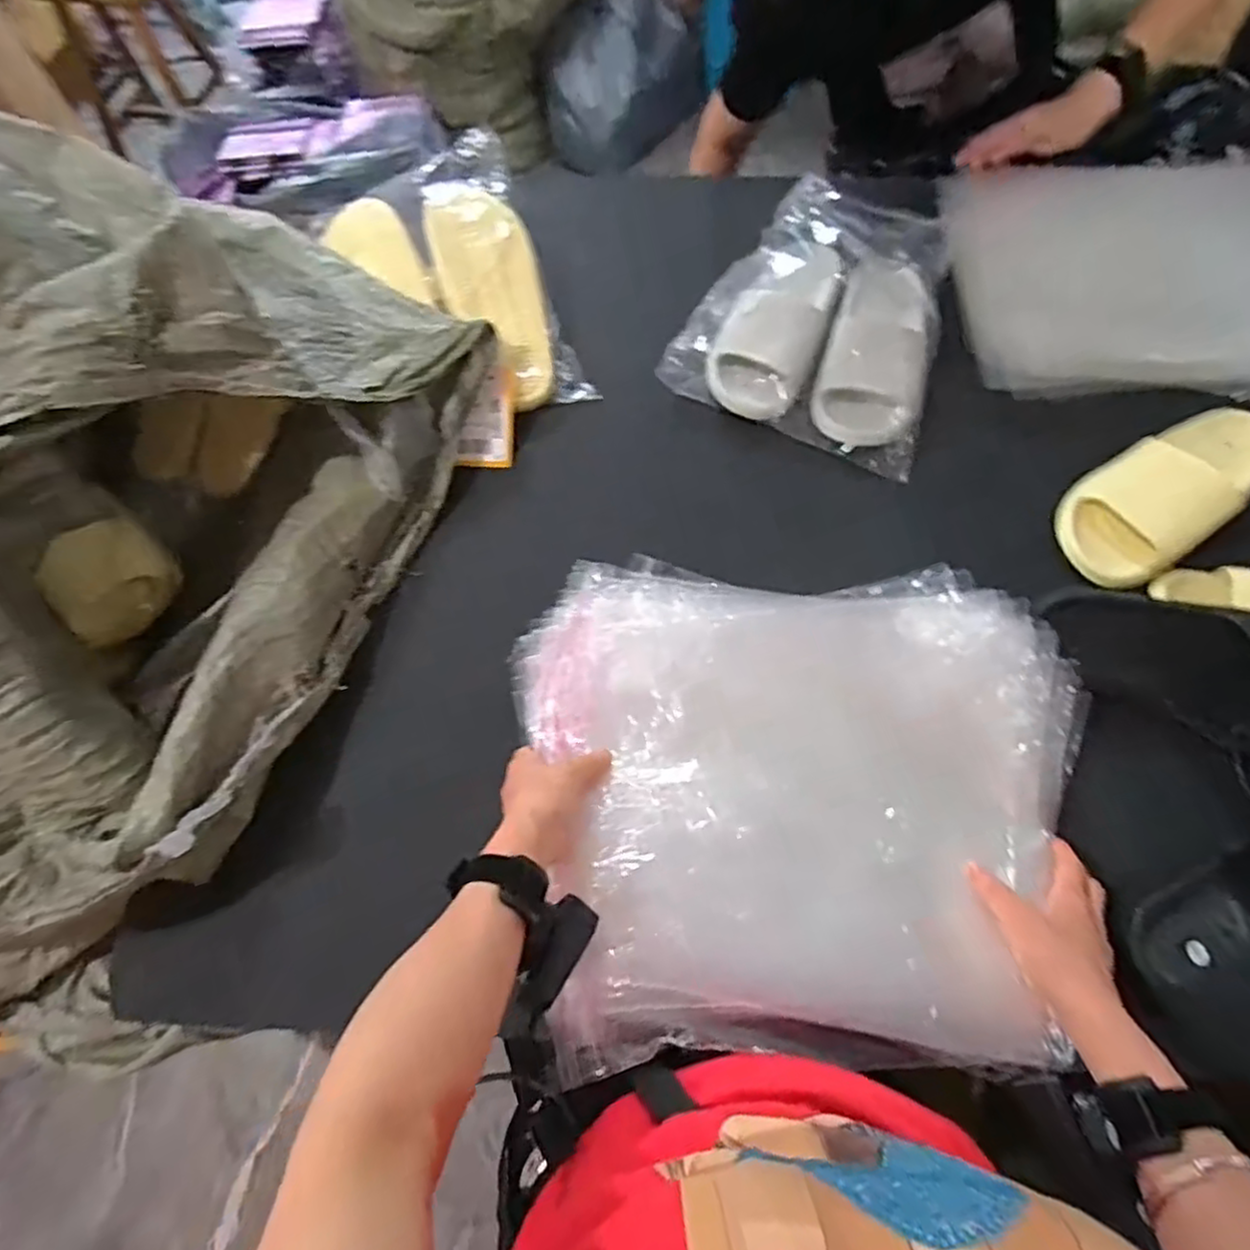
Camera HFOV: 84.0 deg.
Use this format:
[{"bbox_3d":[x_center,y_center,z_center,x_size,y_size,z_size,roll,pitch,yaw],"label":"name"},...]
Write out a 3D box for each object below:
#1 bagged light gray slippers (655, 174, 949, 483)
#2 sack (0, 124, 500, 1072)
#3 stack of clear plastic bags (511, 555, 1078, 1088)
[{"bbox_3d":[0.231,-0.366,0.767,0.272,0.098,0.331,23,69,12],"label":"bagged light gray slippers"},{"bbox_3d":[-0.497,-0.122,0.574,0.545,0.325,0.672,17,68,10],"label":"sack"},{"bbox_3d":[0.126,0.123,0.539,0.411,0.050,0.363,-1,66,1],"label":"stack of clear plastic bags"}]

